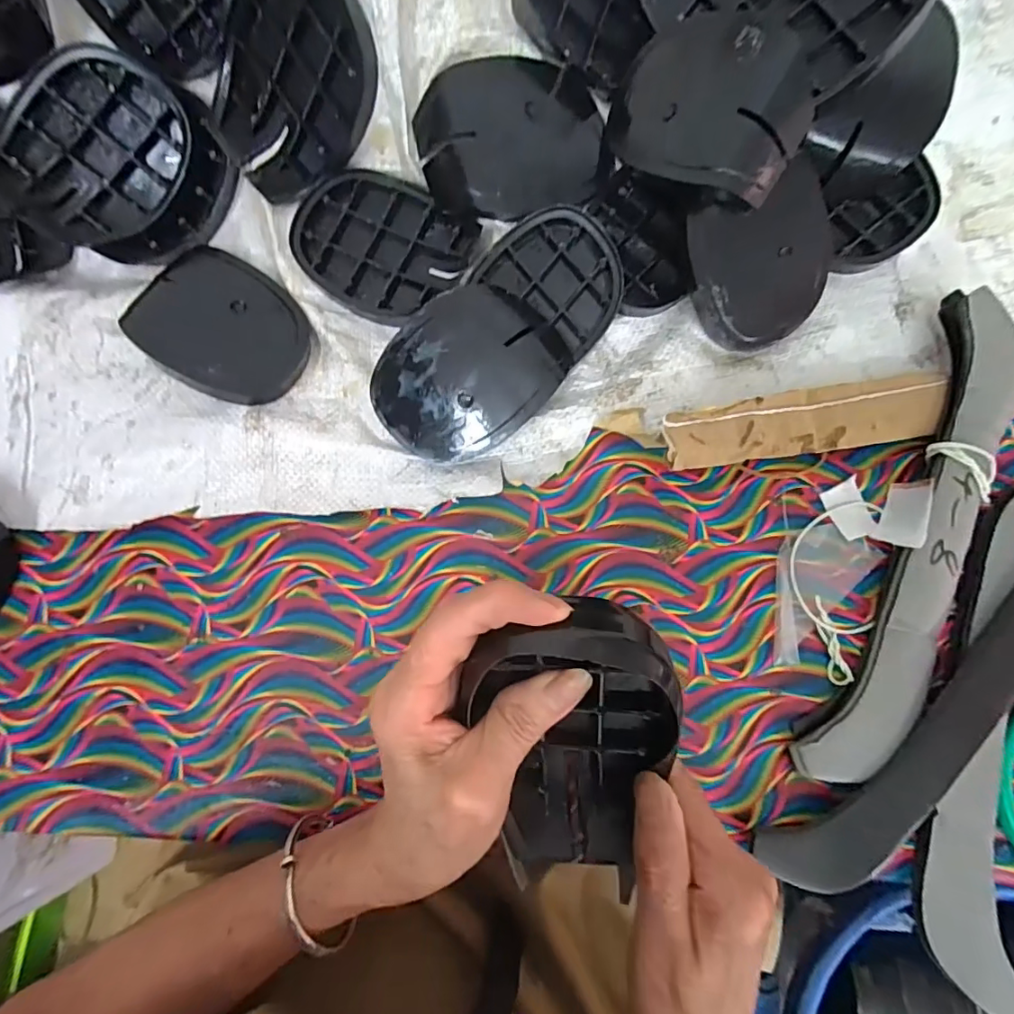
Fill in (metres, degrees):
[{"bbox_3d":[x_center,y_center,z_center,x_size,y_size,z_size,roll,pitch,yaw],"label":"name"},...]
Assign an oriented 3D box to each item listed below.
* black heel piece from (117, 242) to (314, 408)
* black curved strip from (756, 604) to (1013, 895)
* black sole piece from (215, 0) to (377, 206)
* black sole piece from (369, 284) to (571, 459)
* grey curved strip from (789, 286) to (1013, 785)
[{"bbox_3d":[-0.179,-0.116,0.335,0.098,0.014,0.089,33,64,-11],"label":"black heel piece"},{"bbox_3d":[0.258,0.103,0.297,0.063,0.016,0.287,42,83,6],"label":"black curved strip"},{"bbox_3d":[-0.130,-0.254,0.312,0.089,0.117,0.018,40,38,-12],"label":"black sole piece"},{"bbox_3d":[-0.022,-0.082,0.323,0.118,0.042,0.086,-37,83,-5],"label":"black sole piece"},{"bbox_3d":[0.248,0.021,0.306,0.068,0.034,0.294,22,82,3],"label":"grey curved strip"}]

